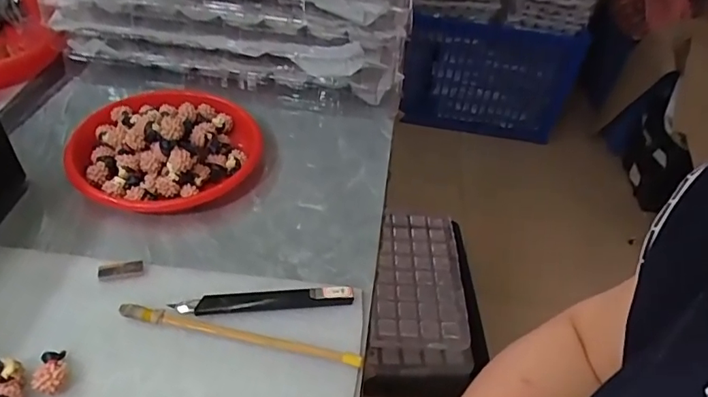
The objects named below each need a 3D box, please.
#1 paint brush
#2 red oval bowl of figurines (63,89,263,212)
[{"bbox_3d":[-0.084,0.101,0.383,0.182,0.007,0.010,13,40,2],"label":"paint brush"},{"bbox_3d":[-0.185,-0.057,0.512,0.178,0.052,0.179,-6,43,-20],"label":"red oval bowl of figurines"}]

